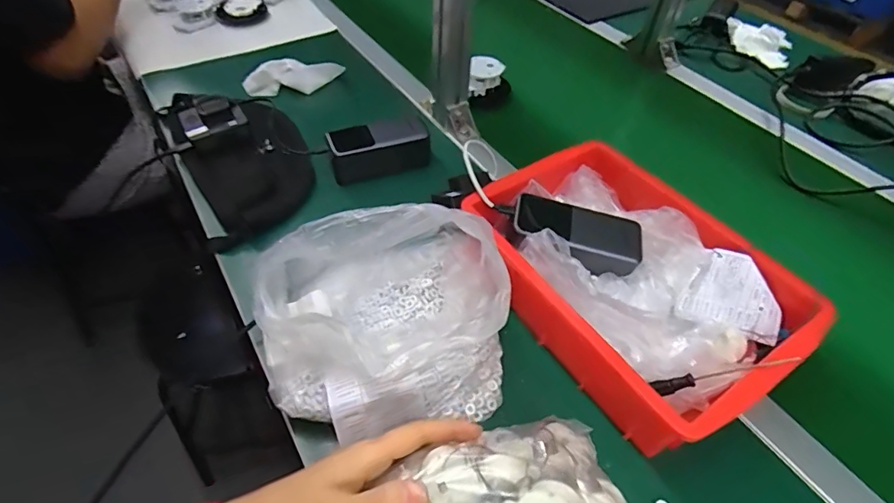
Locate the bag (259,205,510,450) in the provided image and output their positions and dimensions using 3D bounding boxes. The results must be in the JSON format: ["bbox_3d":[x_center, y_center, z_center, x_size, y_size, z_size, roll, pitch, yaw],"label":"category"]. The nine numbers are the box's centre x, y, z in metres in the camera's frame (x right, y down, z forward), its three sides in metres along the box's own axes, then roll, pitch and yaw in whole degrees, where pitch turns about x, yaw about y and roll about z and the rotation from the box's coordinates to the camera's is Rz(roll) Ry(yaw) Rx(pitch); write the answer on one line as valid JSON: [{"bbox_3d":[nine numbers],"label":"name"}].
[{"bbox_3d":[-0.053,0.045,0.394,0.207,0.180,0.158,-18,52,-14],"label":"bag"}]

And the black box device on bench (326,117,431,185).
[{"bbox_3d":[-0.086,-0.135,0.631,0.132,0.052,0.057,-15,51,-15],"label":"black box device on bench"}]

